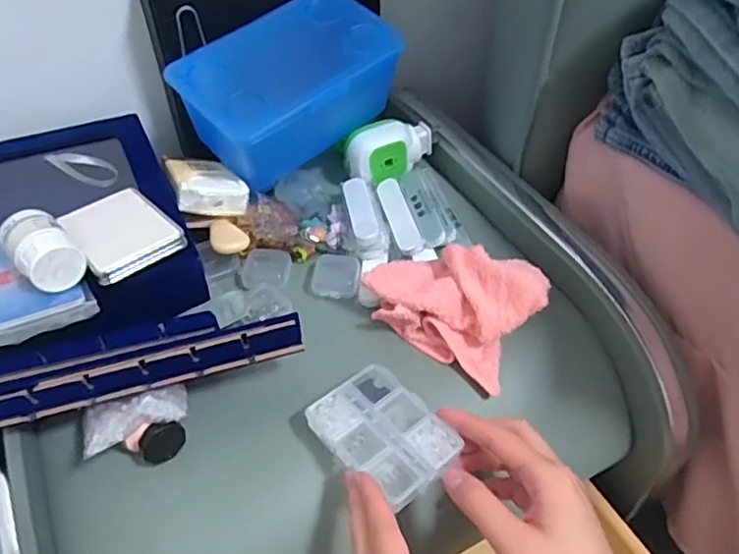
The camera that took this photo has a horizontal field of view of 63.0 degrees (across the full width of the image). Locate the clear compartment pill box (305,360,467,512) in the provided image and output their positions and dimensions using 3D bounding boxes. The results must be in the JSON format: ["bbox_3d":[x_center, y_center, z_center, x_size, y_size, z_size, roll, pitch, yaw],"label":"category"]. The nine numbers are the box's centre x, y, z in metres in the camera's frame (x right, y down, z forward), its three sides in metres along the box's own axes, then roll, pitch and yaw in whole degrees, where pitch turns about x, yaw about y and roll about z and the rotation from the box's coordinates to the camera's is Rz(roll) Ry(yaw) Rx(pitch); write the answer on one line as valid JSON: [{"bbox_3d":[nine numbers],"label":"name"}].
[{"bbox_3d":[0.008,0.095,0.363,0.062,0.015,0.082,-29,52,-24],"label":"clear compartment pill box"}]

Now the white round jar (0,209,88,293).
[{"bbox_3d":[-0.192,-0.015,0.355,0.032,0.033,0.047,-35,55,-28],"label":"white round jar"}]

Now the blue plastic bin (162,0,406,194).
[{"bbox_3d":[-0.063,-0.144,0.475,0.106,0.092,0.169,34,56,30],"label":"blue plastic bin"}]

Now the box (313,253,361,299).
[{"bbox_3d":[-0.025,-0.002,0.458,0.034,0.009,0.040,0,46,2],"label":"box"}]

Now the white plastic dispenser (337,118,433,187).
[{"bbox_3d":[0.018,-0.114,0.527,0.080,0.034,0.039,-30,52,-24],"label":"white plastic dispenser"}]

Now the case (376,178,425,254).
[{"bbox_3d":[0.024,-0.051,0.494,0.021,0.009,0.084,-12,47,-10],"label":"case"}]

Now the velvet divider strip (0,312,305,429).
[{"bbox_3d":[-0.129,0.057,0.354,0.182,0.016,0.020,-15,47,-12],"label":"velvet divider strip"}]

